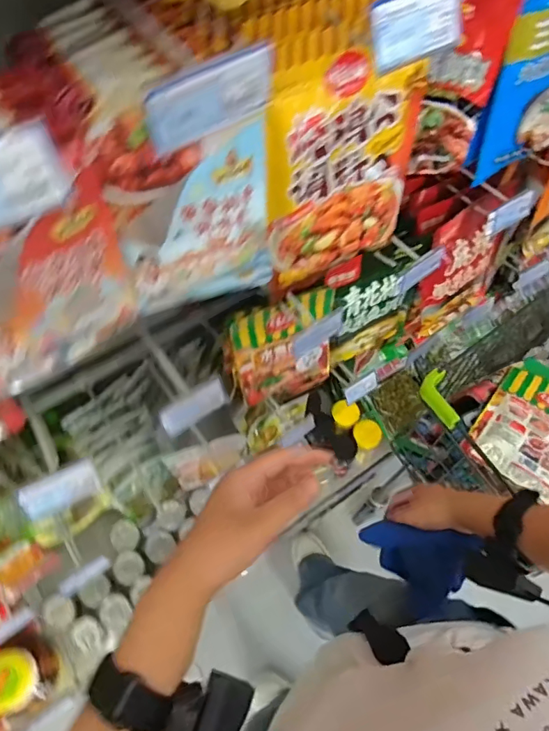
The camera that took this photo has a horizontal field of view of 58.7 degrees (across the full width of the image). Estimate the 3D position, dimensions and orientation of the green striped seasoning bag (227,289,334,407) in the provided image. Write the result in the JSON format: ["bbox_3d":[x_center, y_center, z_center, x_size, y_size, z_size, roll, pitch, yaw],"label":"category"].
[{"bbox_3d":[0.017,-0.022,0.768,0.158,0.242,0.048,-23,64,-14],"label":"green striped seasoning bag"}]

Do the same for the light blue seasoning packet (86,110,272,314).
[{"bbox_3d":[-0.066,-0.125,0.414,0.131,0.170,0.035,-17,63,-10],"label":"light blue seasoning packet"}]

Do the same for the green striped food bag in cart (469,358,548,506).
[{"bbox_3d":[0.436,0.097,0.793,0.168,0.061,0.260,37,66,18],"label":"green striped food bag in cart"}]

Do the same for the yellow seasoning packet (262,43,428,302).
[{"bbox_3d":[0.068,-0.184,0.480,0.168,0.214,0.050,-34,67,-18],"label":"yellow seasoning packet"}]

